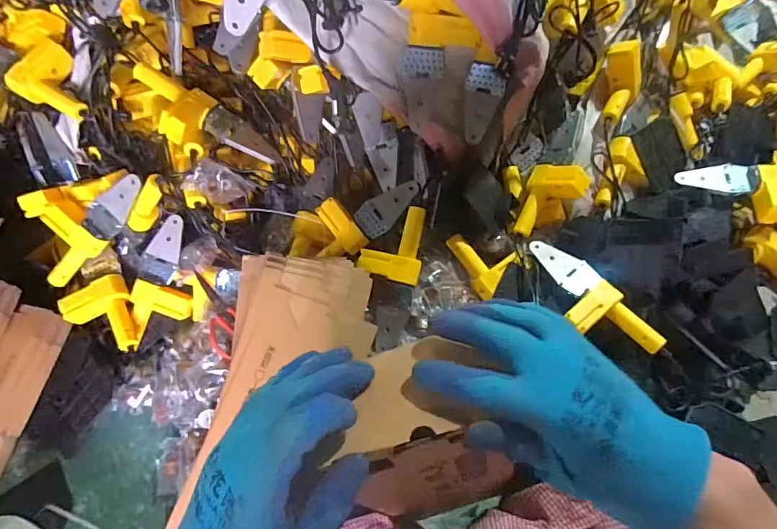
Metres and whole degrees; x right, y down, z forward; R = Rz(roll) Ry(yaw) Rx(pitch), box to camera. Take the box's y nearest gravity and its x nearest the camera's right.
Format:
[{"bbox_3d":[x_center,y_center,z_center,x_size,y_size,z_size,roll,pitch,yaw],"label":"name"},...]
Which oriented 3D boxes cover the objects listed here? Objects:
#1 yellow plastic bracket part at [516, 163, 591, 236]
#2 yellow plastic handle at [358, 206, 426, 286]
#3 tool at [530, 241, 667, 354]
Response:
[{"bbox_3d":[0.315,-0.127,0.874,0.108,0.083,0.139,17,67,11],"label":"yellow plastic bracket part"},{"bbox_3d":[0.009,-0.040,0.866,0.113,0.026,0.142,9,82,14],"label":"yellow plastic handle"},{"bbox_3d":[0.346,0.060,0.821,0.110,0.042,0.274,-29,66,-11],"label":"tool"}]

